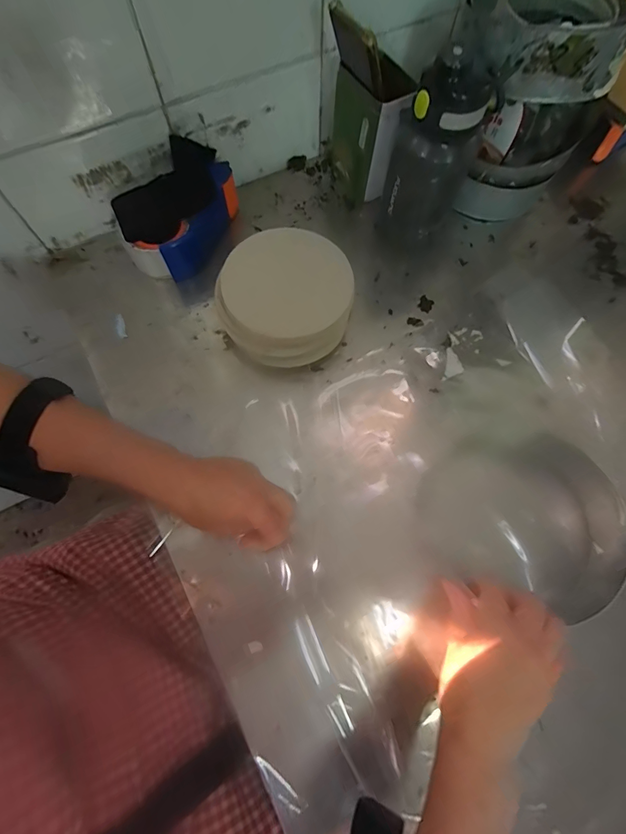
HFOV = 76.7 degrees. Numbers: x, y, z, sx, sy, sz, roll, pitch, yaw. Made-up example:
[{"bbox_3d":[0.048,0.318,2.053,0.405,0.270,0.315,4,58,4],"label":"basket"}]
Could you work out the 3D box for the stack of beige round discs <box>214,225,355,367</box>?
[{"bbox_3d":[-0.034,-0.140,0.457,0.151,0.087,0.138,-17,71,-7],"label":"stack of beige round discs"}]

